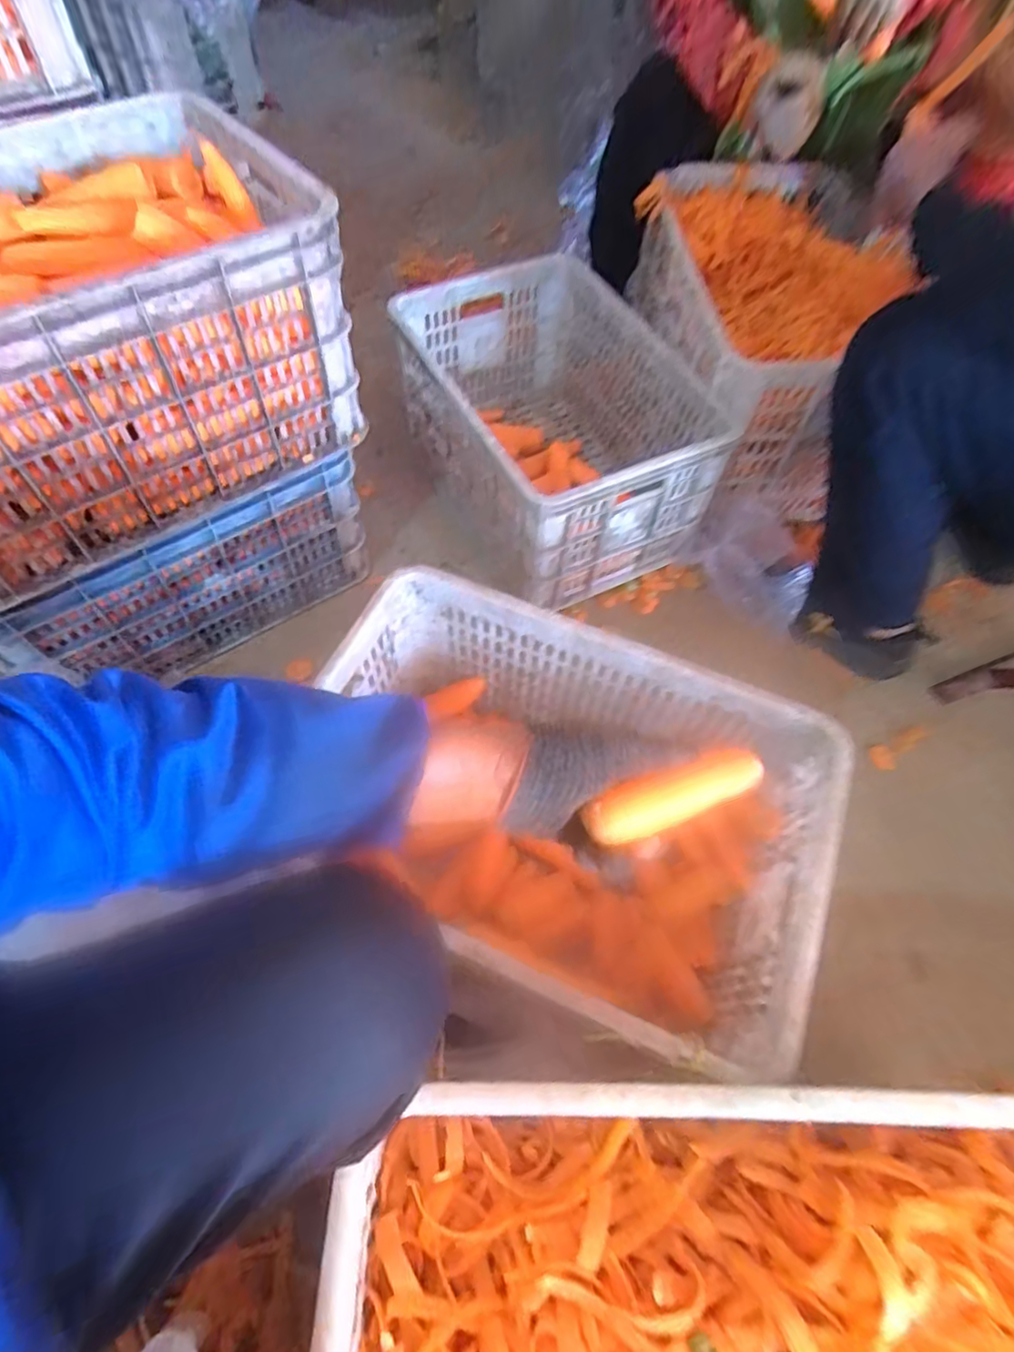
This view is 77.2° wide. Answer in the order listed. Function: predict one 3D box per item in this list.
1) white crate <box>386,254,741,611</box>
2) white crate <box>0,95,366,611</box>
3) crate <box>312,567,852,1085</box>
[{"bbox_3d":[0.076,-0.420,1.076,0.378,0.267,0.516,-26,64,-16],"label":"white crate"},{"bbox_3d":[-0.484,-0.387,0.718,0.536,0.258,0.379,-35,67,-20],"label":"white crate"},{"bbox_3d":[0.046,0.150,0.703,0.509,0.255,0.343,22,62,11],"label":"crate"}]

